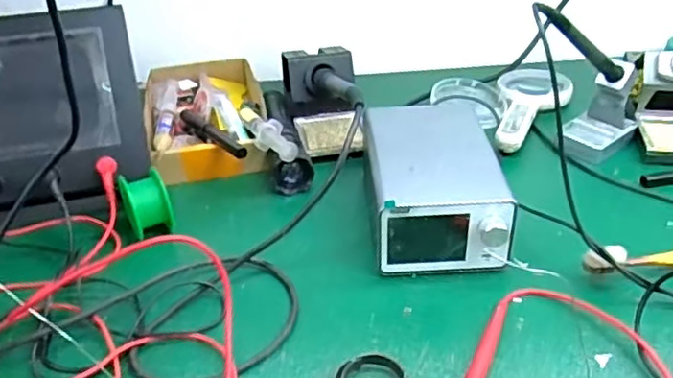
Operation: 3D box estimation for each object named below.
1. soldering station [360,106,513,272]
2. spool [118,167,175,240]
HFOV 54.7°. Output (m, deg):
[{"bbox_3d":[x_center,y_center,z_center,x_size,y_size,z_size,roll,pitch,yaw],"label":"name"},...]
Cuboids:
[{"bbox_3d":[0.075,-0.003,0.529,0.099,0.065,0.155,-2,36,-1],"label":"soldering station"},{"bbox_3d":[-0.151,0.013,0.523,0.036,0.043,0.038,-17,38,-21],"label":"spool"}]

